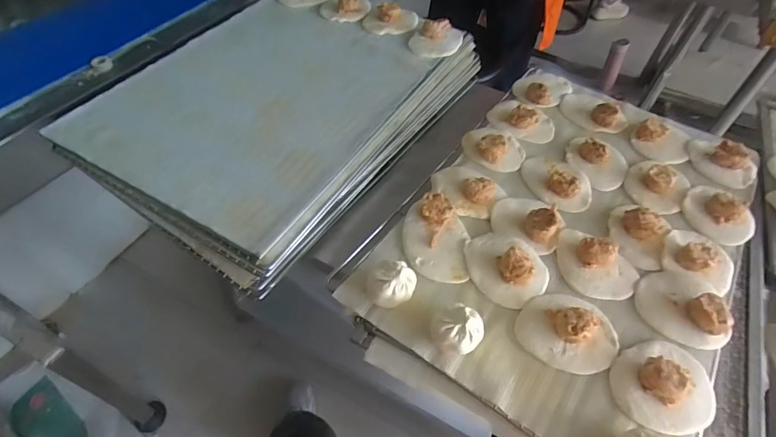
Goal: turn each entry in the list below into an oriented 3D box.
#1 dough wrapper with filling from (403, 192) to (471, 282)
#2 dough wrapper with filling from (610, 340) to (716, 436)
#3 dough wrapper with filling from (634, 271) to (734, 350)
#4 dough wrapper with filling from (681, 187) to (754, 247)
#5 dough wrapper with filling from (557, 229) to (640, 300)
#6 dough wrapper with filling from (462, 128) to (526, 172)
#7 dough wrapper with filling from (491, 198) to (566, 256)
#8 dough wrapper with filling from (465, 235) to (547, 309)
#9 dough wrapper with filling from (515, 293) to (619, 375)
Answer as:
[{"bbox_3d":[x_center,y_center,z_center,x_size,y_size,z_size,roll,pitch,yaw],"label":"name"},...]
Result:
[{"bbox_3d":[0.060,0.021,0.520,0.080,0.026,0.110,7,52,2],"label":"dough wrapper with filling"},{"bbox_3d":[0.283,0.163,0.422,0.104,0.034,0.086,-17,55,-16],"label":"dough wrapper with filling"},{"bbox_3d":[0.334,0.095,0.479,0.086,0.031,0.092,10,52,5],"label":"dough wrapper with filling"},{"bbox_3d":[0.451,-0.009,0.571,0.072,0.031,0.090,-28,58,-23],"label":"dough wrapper with filling"},{"bbox_3d":[0.251,0.052,0.507,0.096,0.032,0.077,27,55,17],"label":"dough wrapper with filling"},{"bbox_3d":[0.162,-0.112,0.635,0.094,0.025,0.085,32,57,20],"label":"dough wrapper with filling"},{"bbox_3d":[0.181,-0.001,0.543,0.087,0.031,0.070,28,56,18],"label":"dough wrapper with filling"},{"bbox_3d":[0.140,0.051,0.499,0.099,0.033,0.087,33,58,21],"label":"dough wrapper with filling"},{"bbox_3d":[0.196,0.117,0.451,0.103,0.033,0.083,6,52,2],"label":"dough wrapper with filling"}]

